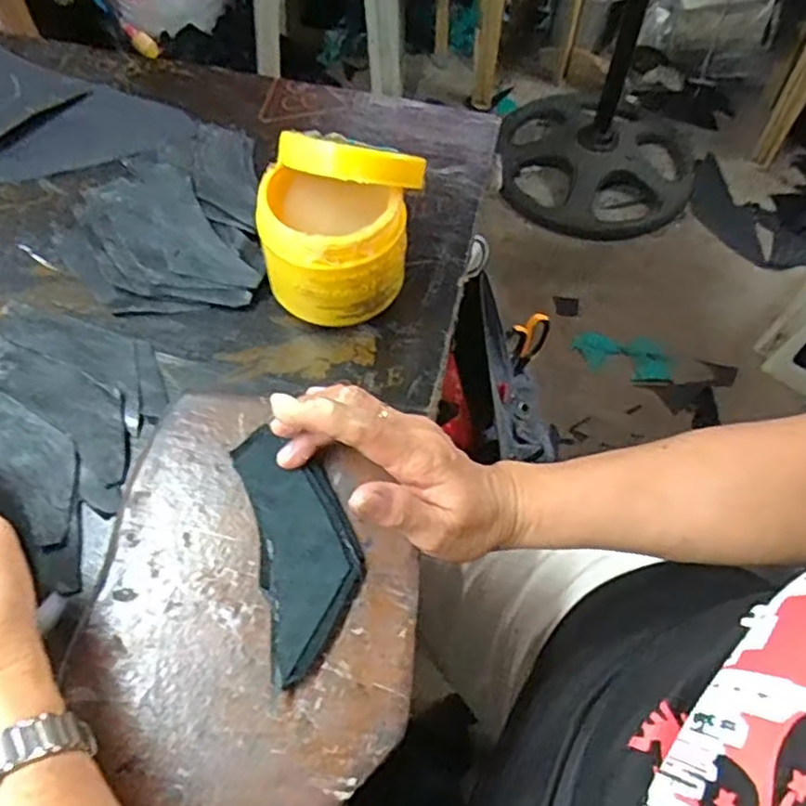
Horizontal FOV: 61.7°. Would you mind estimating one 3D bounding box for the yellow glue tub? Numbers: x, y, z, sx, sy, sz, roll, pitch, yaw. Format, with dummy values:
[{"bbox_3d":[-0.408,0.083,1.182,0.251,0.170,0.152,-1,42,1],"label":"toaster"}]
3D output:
[{"bbox_3d":[-0.044,-0.111,0.441,0.087,0.123,0.079,19,61,10],"label":"yellow glue tub"}]

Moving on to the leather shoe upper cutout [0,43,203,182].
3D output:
[{"bbox_3d":[-0.351,-0.252,0.581,0.334,0.014,0.156,27,63,14],"label":"leather shoe upper cutout"}]

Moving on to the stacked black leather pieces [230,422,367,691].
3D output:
[{"bbox_3d":[-0.055,0.074,0.372,0.053,0.014,0.139,-15,61,-9],"label":"stacked black leather pieces"}]

